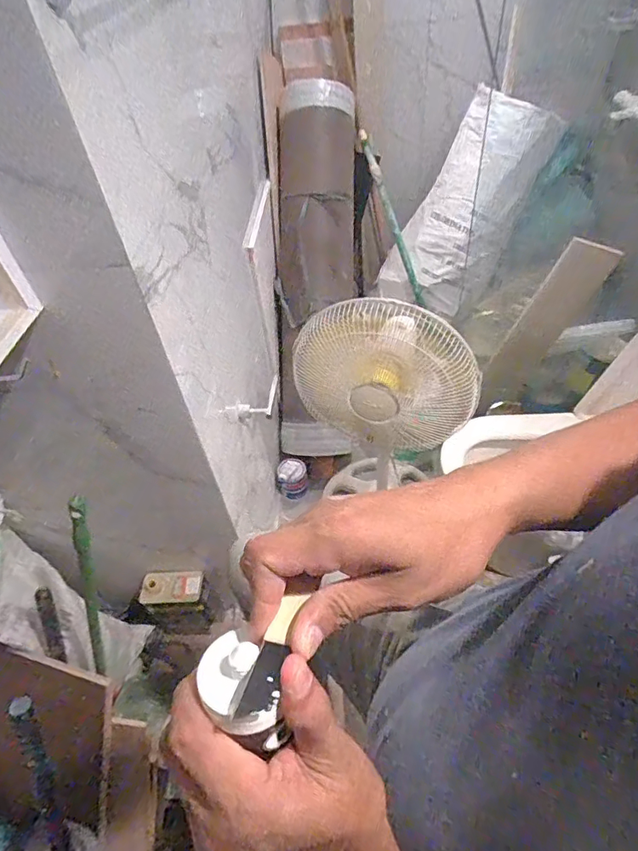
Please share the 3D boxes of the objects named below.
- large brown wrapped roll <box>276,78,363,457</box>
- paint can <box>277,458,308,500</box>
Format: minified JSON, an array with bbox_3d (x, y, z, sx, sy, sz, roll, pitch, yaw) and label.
[{"bbox_3d":[-0.017,-0.762,1.696,0.268,0.785,0.223,4,9,11],"label":"large brown wrapped roll"},{"bbox_3d":[-0.092,0.187,1.761,0.103,0.140,0.093,-11,47,-4],"label":"paint can"}]

